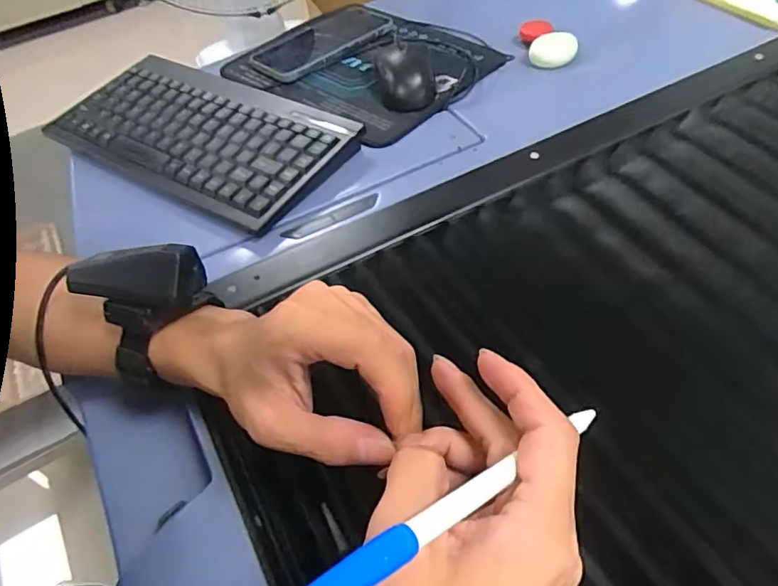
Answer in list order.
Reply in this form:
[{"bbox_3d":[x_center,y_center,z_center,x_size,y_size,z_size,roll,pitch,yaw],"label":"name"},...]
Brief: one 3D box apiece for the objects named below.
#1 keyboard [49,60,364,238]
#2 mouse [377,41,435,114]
[{"bbox_3d":[-0.177,-0.147,0.529,0.278,0.031,0.143,25,57,25],"label":"keyboard"},{"bbox_3d":[0.016,-0.225,0.566,0.060,0.034,0.101,-6,50,2],"label":"mouse"}]

